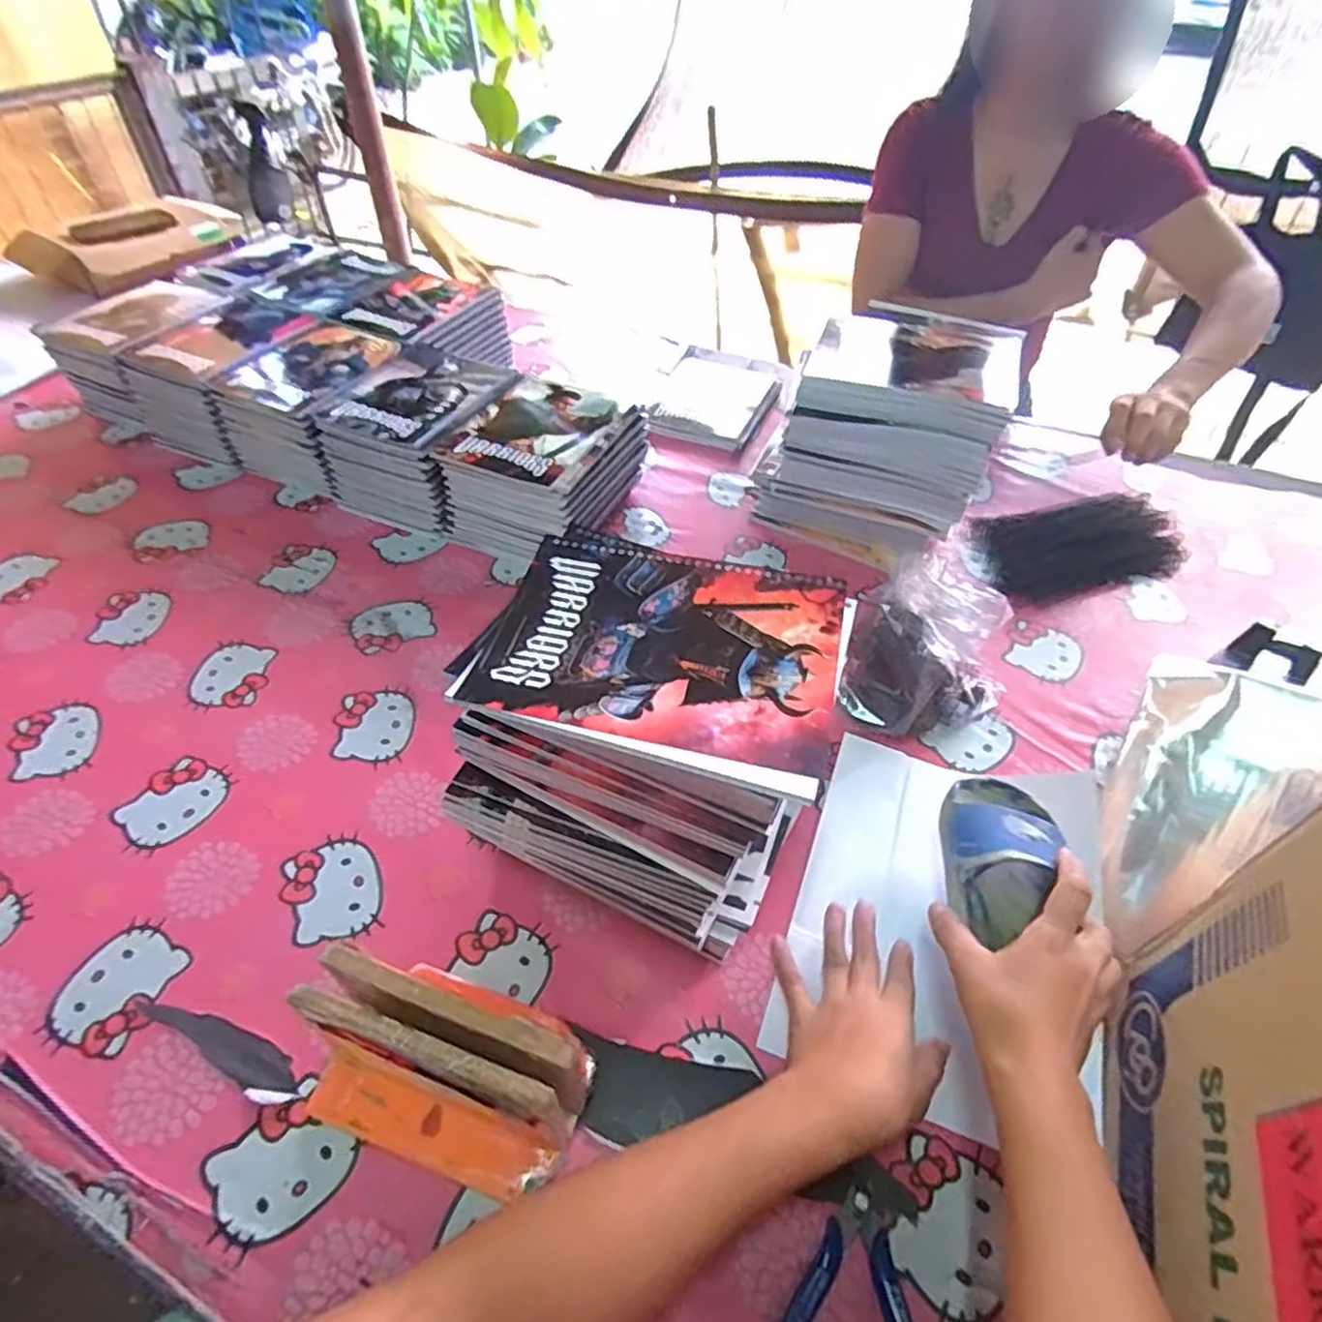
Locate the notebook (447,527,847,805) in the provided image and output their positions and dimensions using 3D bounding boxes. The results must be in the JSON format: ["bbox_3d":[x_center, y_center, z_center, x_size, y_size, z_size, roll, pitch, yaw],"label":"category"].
[{"bbox_3d":[0.002,-0.010,0.411,0.197,0.007,0.153,14,49,12],"label":"notebook"}]

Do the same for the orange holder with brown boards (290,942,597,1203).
[{"bbox_3d":[-0.133,0.237,0.418,0.163,0.111,0.089,18,50,16],"label":"orange holder with brown boards"}]

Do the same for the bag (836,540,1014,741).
[{"bbox_3d":[0.238,-0.007,0.622,0.142,0.156,0.099,13,49,11],"label":"bag"}]

